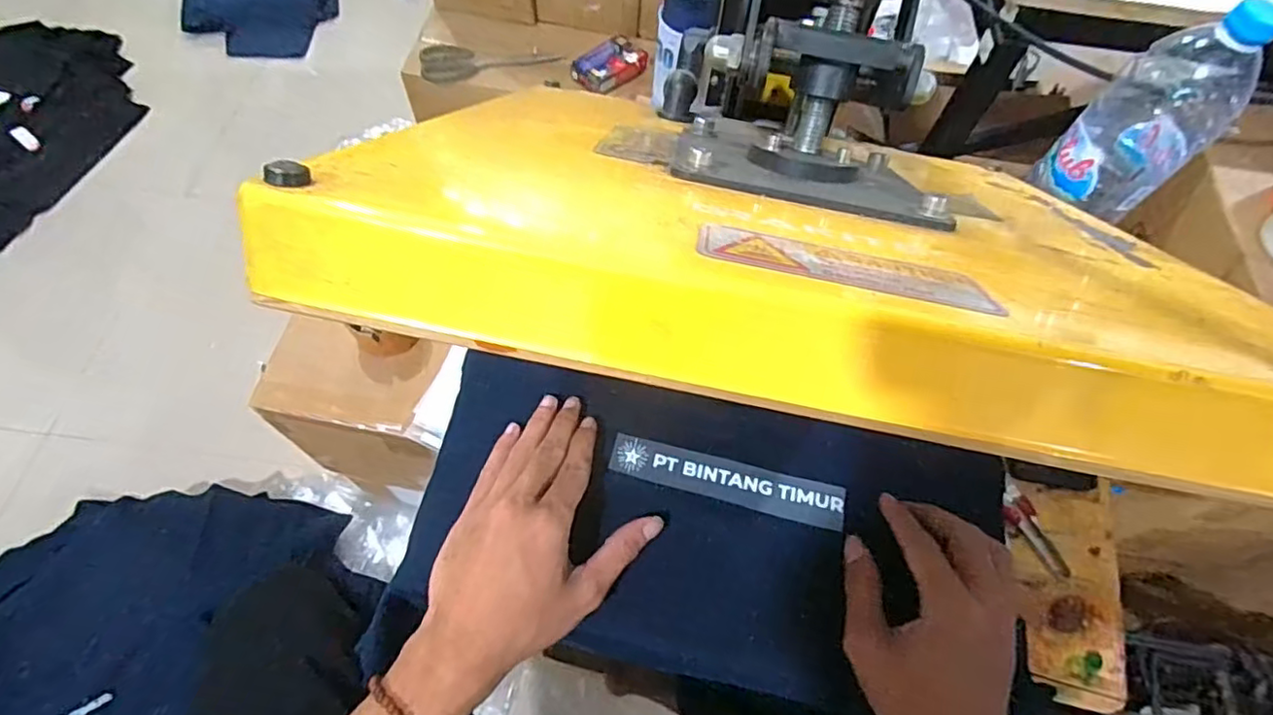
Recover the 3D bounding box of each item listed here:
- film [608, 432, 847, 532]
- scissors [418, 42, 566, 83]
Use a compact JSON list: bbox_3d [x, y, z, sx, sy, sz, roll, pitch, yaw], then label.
[{"bbox_3d":[0.063,0.087,0.443,0.162,0.006,0.030,13,76,3],"label":"film"},{"bbox_3d":[-0.201,-0.415,0.880,0.191,0.029,0.045,-8,63,-7],"label":"scissors"}]

